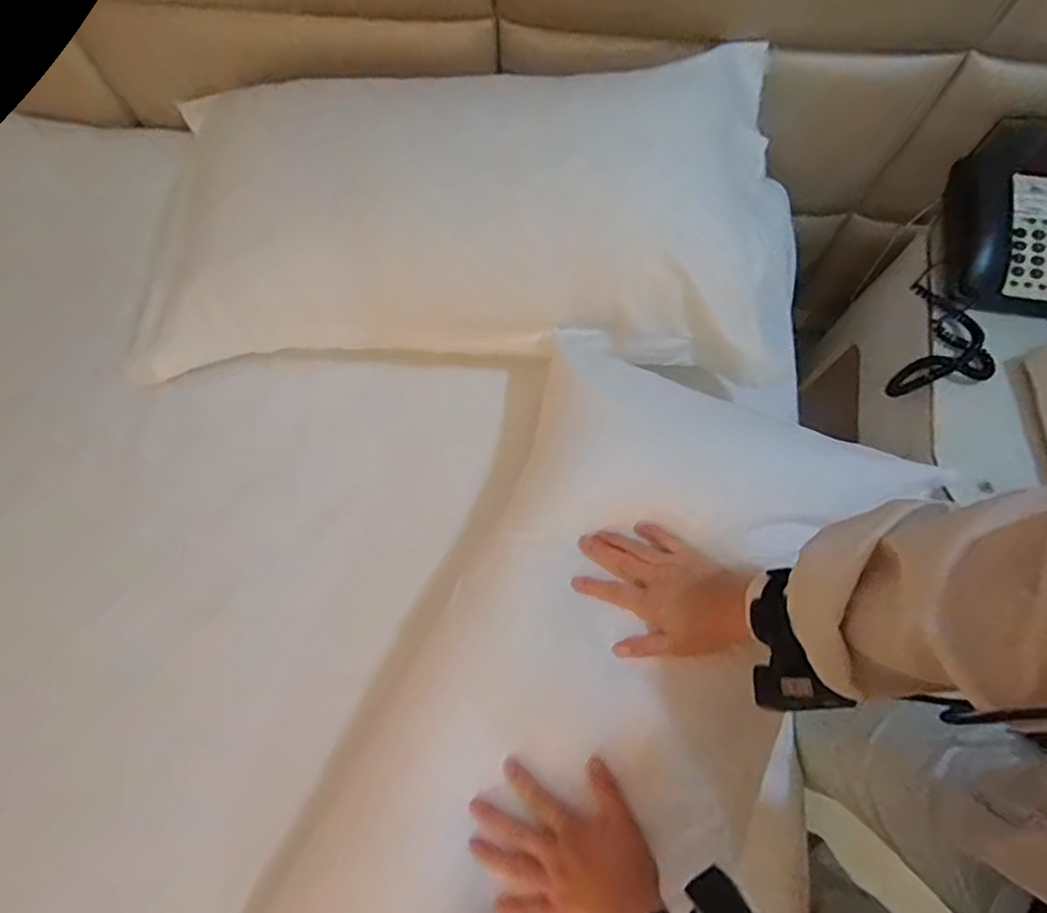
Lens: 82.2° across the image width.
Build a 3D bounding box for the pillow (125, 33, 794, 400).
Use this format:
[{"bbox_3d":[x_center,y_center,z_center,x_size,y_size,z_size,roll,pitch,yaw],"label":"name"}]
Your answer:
[{"bbox_3d":[-0.098,-0.322,0.785,0.822,0.213,0.402,2,71,1],"label":"pillow"}]

